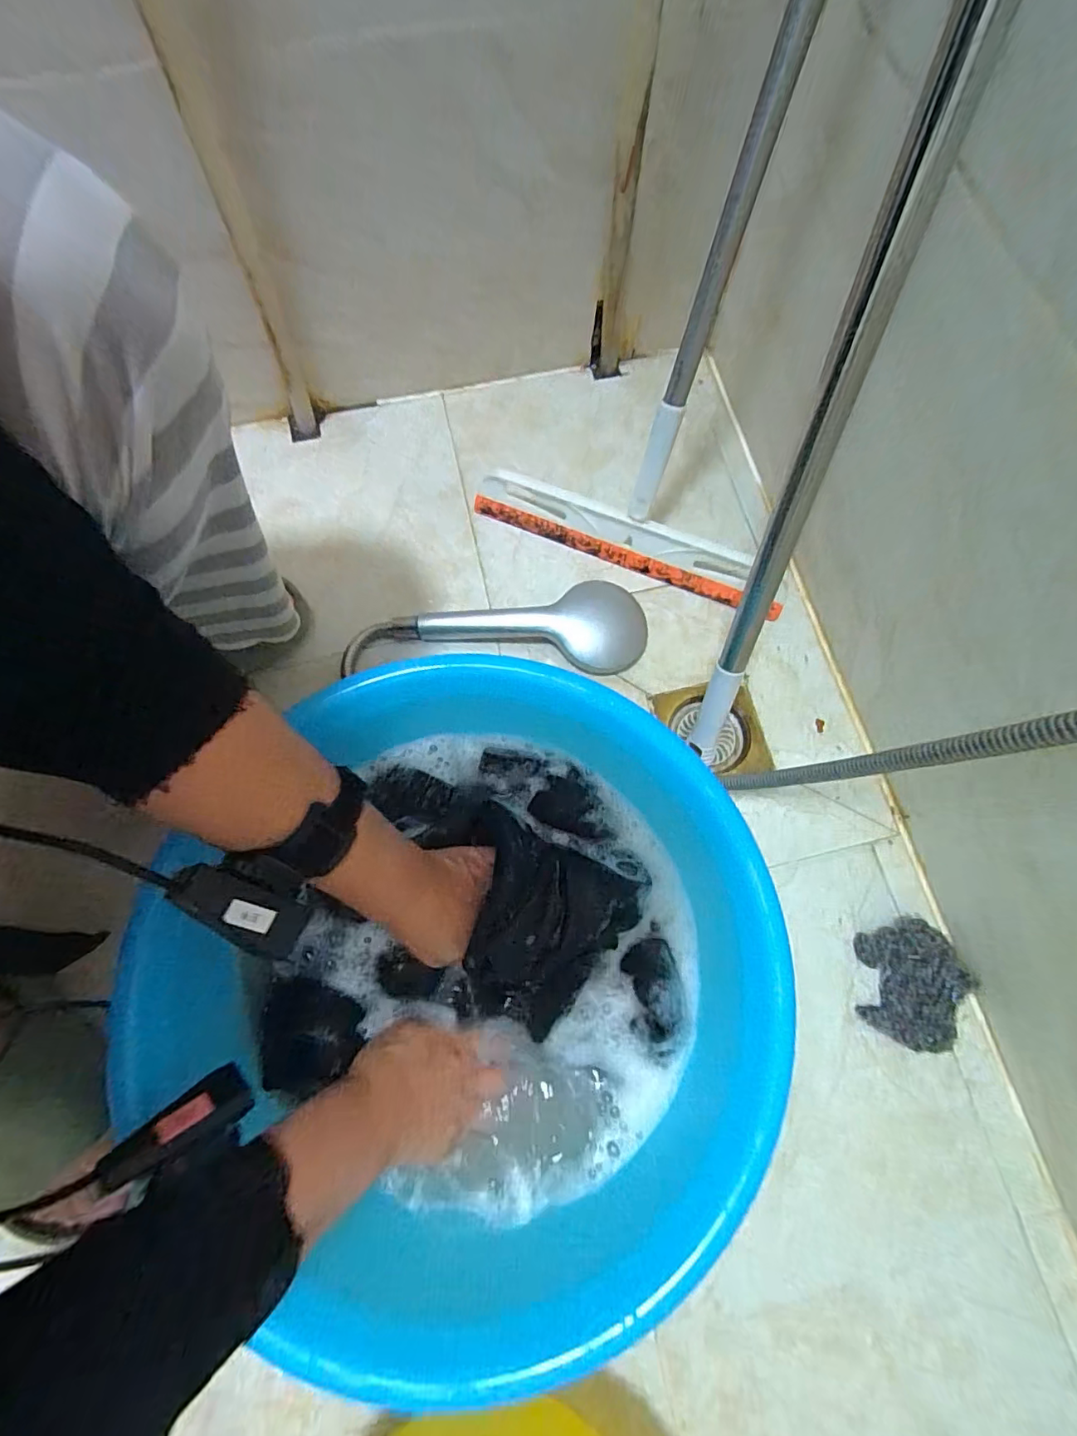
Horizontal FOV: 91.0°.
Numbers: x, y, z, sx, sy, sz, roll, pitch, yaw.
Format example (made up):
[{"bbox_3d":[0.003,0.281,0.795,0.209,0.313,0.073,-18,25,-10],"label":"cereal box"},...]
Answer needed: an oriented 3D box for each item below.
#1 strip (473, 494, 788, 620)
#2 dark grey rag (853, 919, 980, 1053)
[{"bbox_3d":[0.091,-0.167,0.554,0.334,0.027,0.013,20,76,5],"label":"strip"},{"bbox_3d":[0.312,0.222,0.445,0.090,0.026,0.091,35,77,9],"label":"dark grey rag"}]

